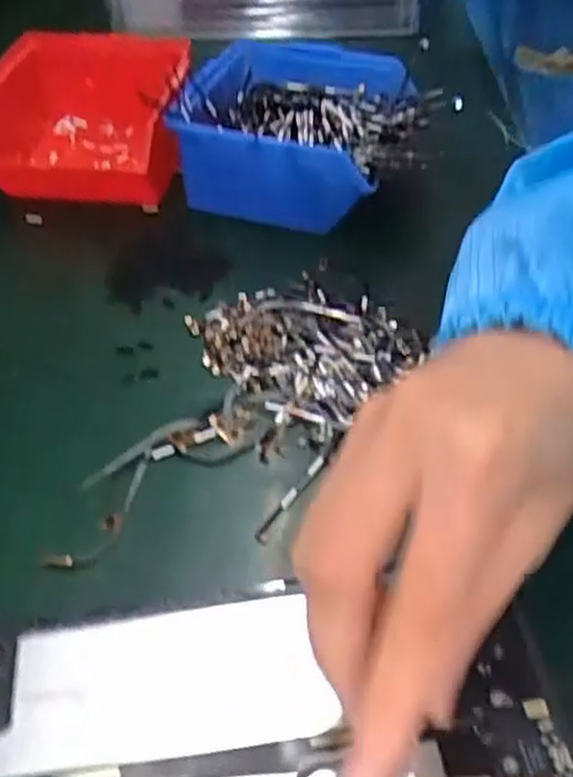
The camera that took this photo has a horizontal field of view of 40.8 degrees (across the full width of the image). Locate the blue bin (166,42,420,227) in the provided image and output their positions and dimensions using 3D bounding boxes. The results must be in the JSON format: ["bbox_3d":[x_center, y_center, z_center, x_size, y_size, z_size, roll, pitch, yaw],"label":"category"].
[{"bbox_3d":[0.003,-0.162,0.499,0.129,0.067,0.133,13,48,13],"label":"blue bin"}]

